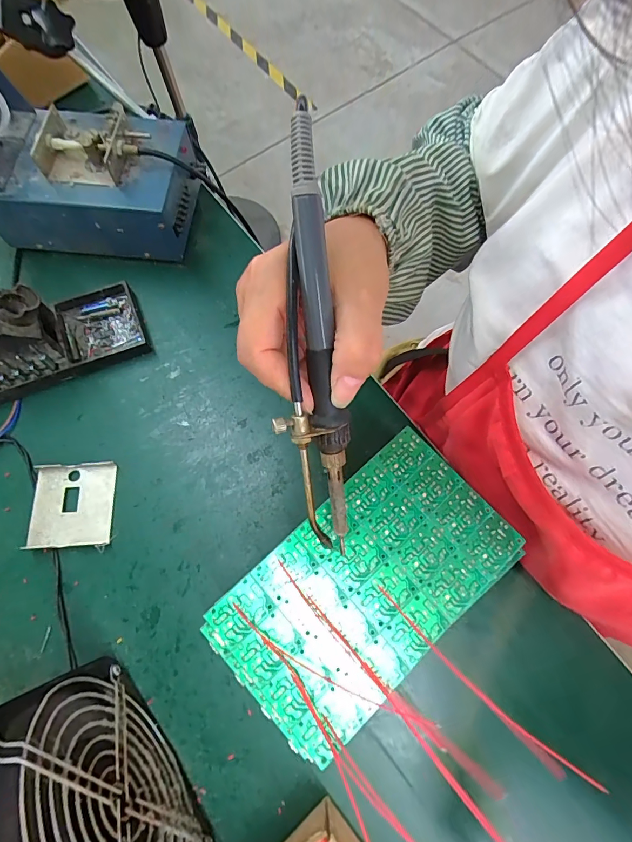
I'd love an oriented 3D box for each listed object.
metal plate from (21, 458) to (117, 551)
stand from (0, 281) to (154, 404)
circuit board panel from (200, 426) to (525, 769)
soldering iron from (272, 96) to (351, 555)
[{"bbox_3d":[-0.202,0.069,0.338,0.063,0.010,0.068,-5,71,-2],"label":"metal plate"},{"bbox_3d":[-0.242,-0.081,0.356,0.153,0.070,0.077,-23,72,-8],"label":"stand"},{"bbox_3d":[0.031,0.098,0.249,0.178,0.009,0.104,-41,76,-11],"label":"circuit board panel"},{"bbox_3d":[-0.003,-0.027,0.194,0.031,0.017,0.204,-5,109,0],"label":"soldering iron"}]

